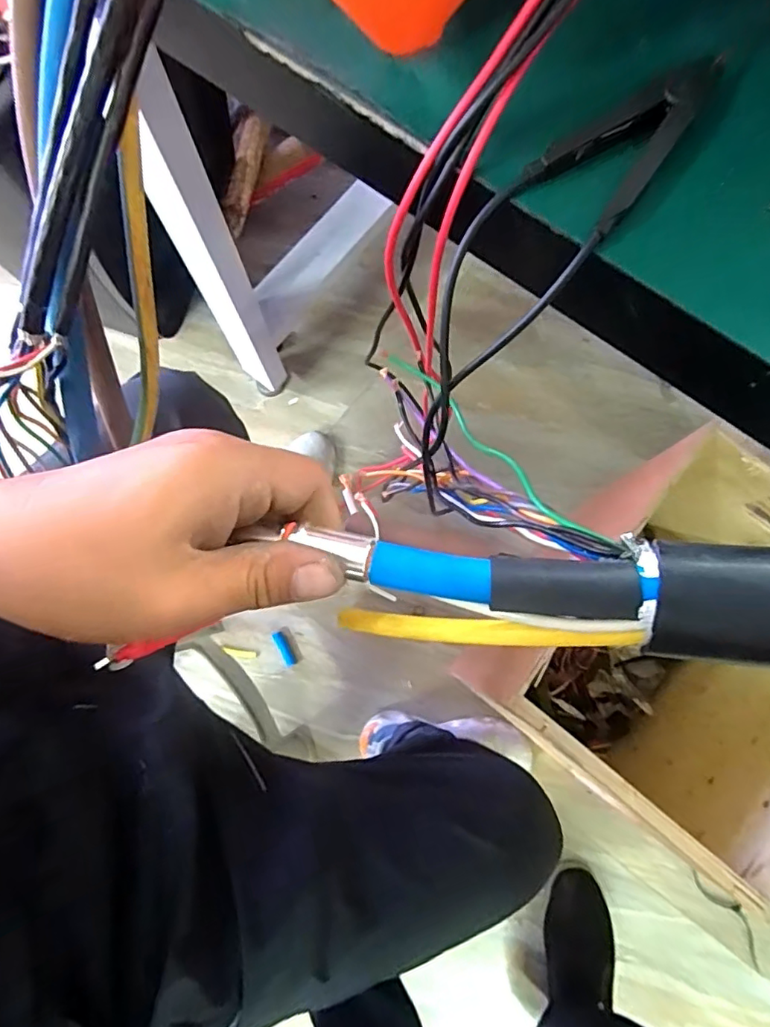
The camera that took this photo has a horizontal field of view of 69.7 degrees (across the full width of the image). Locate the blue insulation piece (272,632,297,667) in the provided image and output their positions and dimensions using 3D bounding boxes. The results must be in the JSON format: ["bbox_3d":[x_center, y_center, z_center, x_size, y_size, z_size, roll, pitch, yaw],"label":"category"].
[{"bbox_3d":[-0.174,0.233,0.954,0.023,0.013,0.062,-26,80,-6],"label":"blue insulation piece"}]

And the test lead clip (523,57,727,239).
[{"bbox_3d":[0.090,-0.136,0.197,0.036,0.011,0.079,44,81,8],"label":"test lead clip"}]

